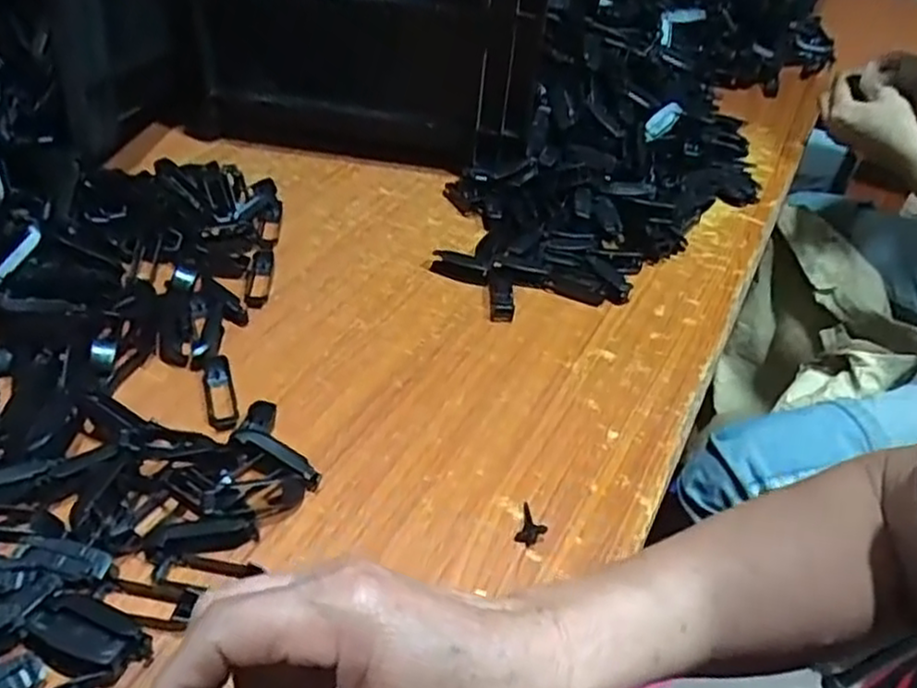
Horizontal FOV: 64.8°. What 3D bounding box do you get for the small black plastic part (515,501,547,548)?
[{"bbox_3d":[0.042,0.102,0.410,0.016,0.010,0.024,17,43,10],"label":"small black plastic part"}]

